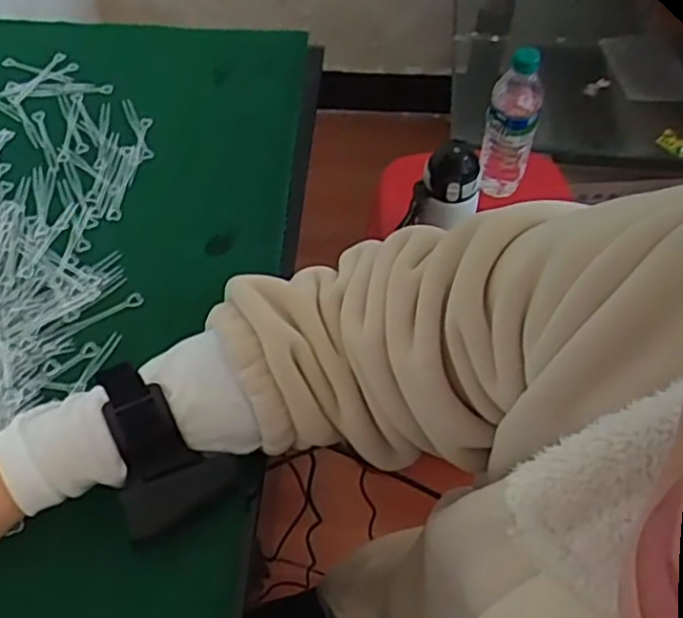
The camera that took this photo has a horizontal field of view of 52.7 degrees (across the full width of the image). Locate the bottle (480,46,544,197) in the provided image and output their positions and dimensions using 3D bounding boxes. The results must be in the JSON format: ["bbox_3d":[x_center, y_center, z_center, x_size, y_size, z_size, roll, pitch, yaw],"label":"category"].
[{"bbox_3d":[0.229,-0.253,0.937,0.066,0.236,0.066,14,55,10],"label":"bottle"}]

